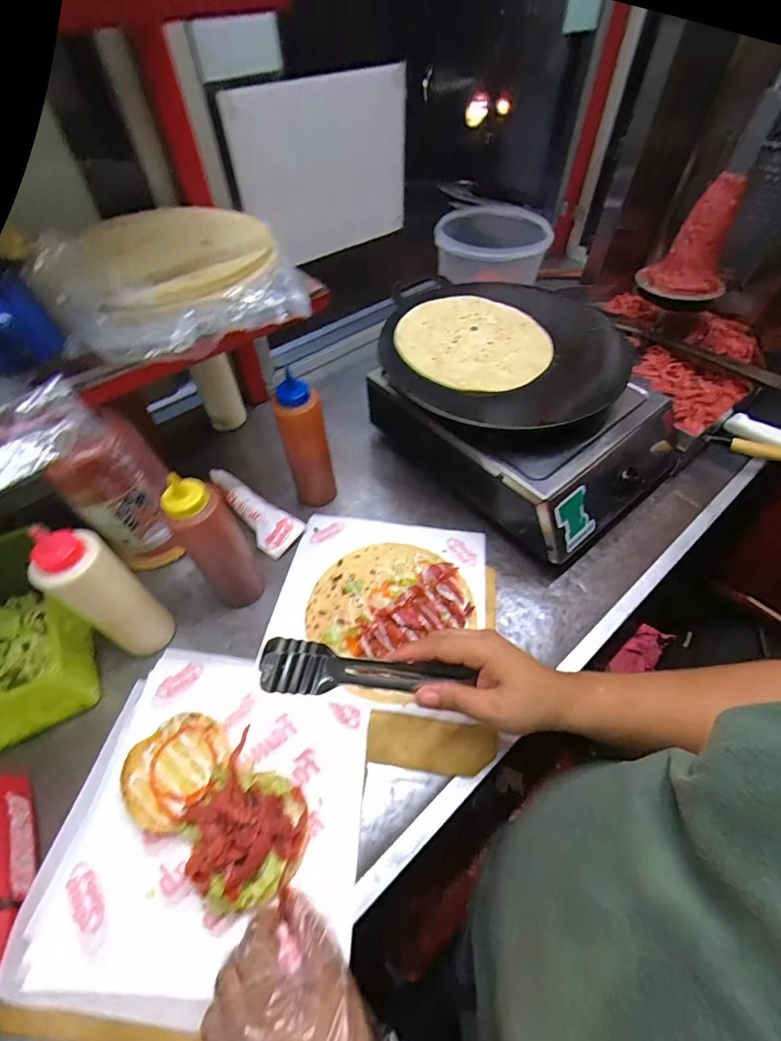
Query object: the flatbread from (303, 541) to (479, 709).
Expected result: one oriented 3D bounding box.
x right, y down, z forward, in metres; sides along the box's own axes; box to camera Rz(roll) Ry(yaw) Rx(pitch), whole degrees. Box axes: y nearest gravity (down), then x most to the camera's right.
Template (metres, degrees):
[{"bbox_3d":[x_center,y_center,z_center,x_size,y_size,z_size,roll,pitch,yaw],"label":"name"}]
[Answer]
[{"bbox_3d":[-0.004,0.102,0.538,0.176,0.025,0.185,37,59,25],"label":"flatbread"}]

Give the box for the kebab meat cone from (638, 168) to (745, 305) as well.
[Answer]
[{"bbox_3d":[0.482,-0.436,0.680,0.126,0.147,0.111,29,56,20],"label":"kebab meat cone"}]

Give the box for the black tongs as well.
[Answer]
[{"bbox_3d":[-0.016,0.121,0.357,0.171,0.032,0.038,14,51,-24],"label":"black tongs"}]

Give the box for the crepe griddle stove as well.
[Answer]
[{"bbox_3d":[0.170,-0.176,0.649,0.325,0.169,0.434,-33,59,-25],"label":"crepe griddle stove"}]

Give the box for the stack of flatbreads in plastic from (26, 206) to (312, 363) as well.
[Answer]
[{"bbox_3d":[-0.217,-0.256,0.440,0.224,0.054,0.251,-22,55,-19],"label":"stack of flatbreads in plastic"}]

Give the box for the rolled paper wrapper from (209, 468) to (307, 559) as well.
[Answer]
[{"bbox_3d":[-0.191,-0.020,0.632,0.060,0.028,0.175,-33,58,-25],"label":"rolled paper wrapper"}]

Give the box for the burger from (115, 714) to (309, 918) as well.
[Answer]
[{"bbox_3d":[-0.164,0.257,0.407,0.187,0.047,0.104,29,57,19],"label":"burger"}]

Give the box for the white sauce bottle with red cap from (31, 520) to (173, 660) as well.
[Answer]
[{"bbox_3d":[-0.286,0.077,0.453,0.054,0.196,0.067,30,57,20],"label":"white sauce bottle with red cap"}]

